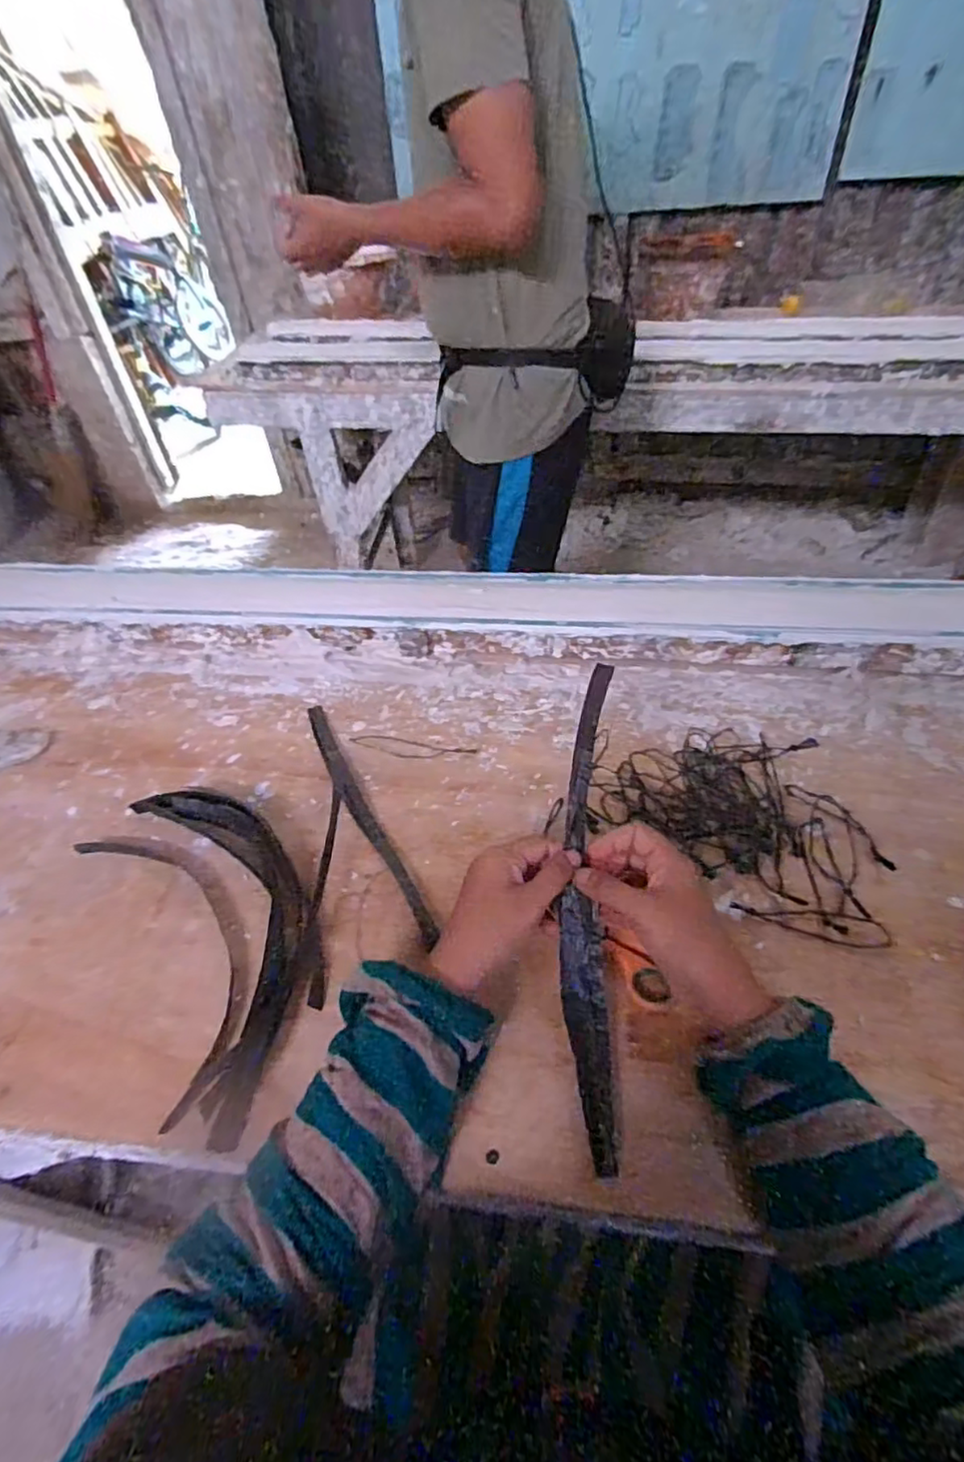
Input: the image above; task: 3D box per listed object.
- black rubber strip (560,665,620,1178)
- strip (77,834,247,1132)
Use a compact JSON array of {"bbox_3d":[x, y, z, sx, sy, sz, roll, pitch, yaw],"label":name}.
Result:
[{"bbox_3d":[0.071,0.114,0.428,0.034,0.074,0.303,0,88,4],"label":"black rubber strip"},{"bbox_3d":[-0.235,0.160,0.493,0.086,0.017,0.250,-28,51,-21],"label":"strip"}]

